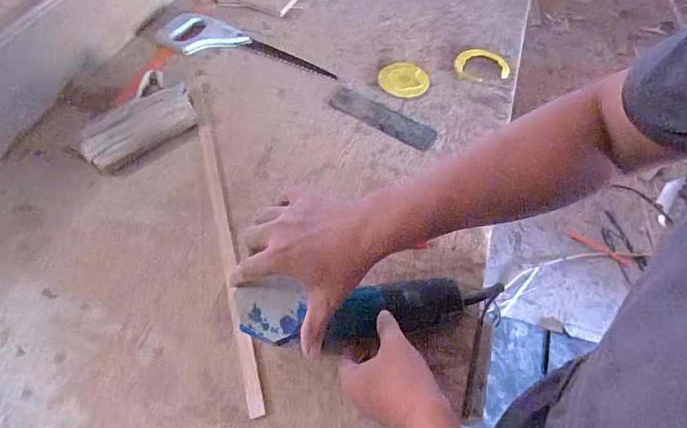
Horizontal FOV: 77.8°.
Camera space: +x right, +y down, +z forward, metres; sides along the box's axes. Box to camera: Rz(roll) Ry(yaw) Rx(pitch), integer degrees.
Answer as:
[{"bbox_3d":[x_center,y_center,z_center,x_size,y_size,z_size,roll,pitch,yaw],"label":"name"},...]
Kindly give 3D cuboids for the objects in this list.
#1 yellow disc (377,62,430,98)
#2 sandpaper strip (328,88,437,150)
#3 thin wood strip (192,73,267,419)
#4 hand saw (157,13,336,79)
[{"bbox_3d":[0.115,-0.258,0.812,0.096,0.011,0.091,1,57,-2],"label":"yellow disc"},{"bbox_3d":[0.069,-0.174,0.762,0.198,0.006,0.052,29,61,15],"label":"sandpaper strip"},{"bbox_3d":[-0.185,-0.007,0.636,0.019,0.016,0.582,-14,59,-11],"label":"thin wood strip"},{"bbox_3d":[-0.197,-0.324,0.832,0.363,0.022,0.093,20,59,10],"label":"hand saw"}]

